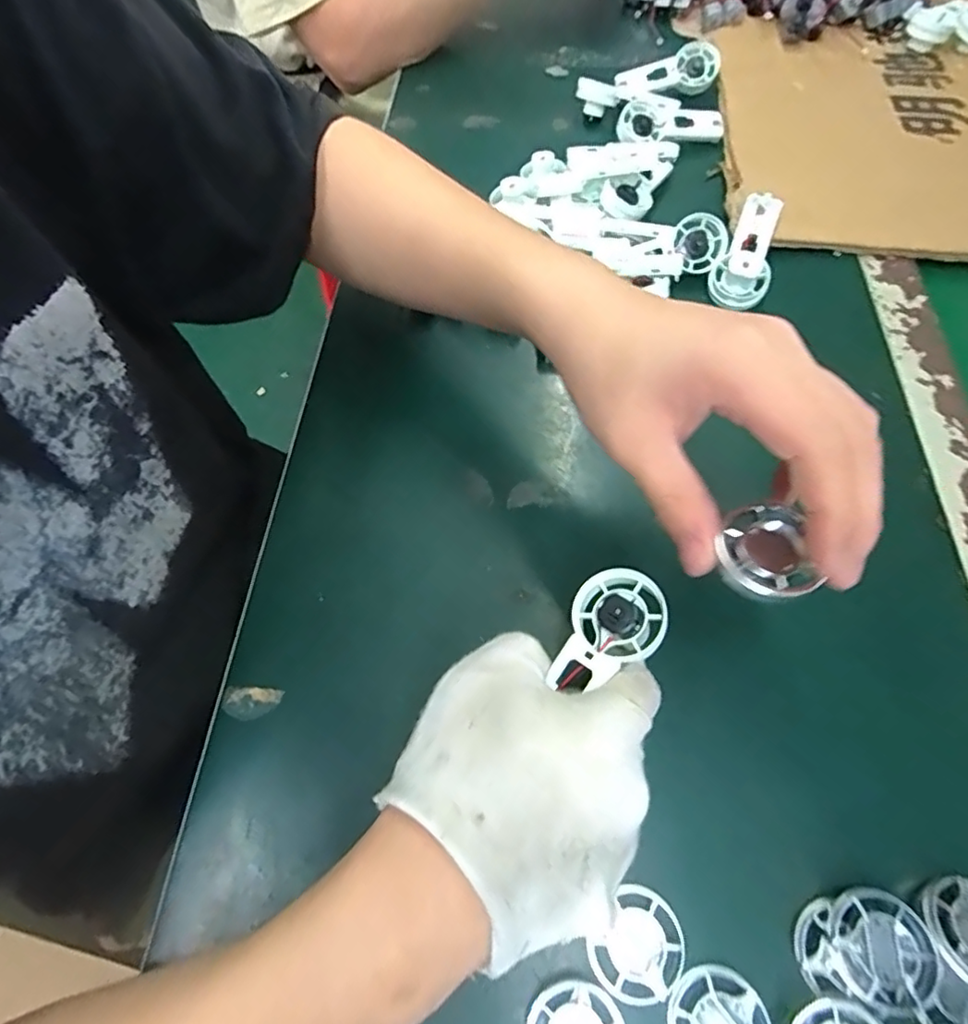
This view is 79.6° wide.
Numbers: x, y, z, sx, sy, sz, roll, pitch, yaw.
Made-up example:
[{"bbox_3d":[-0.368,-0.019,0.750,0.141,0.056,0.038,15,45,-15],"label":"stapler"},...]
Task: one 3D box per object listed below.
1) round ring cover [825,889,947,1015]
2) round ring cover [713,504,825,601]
[{"bbox_3d":[0.159,0.174,0.229,0.038,0.005,0.037,-1,64,2],"label":"round ring cover"},{"bbox_3d":[0.104,0.015,0.217,0.034,0.006,0.037,-1,64,2],"label":"round ring cover"}]

